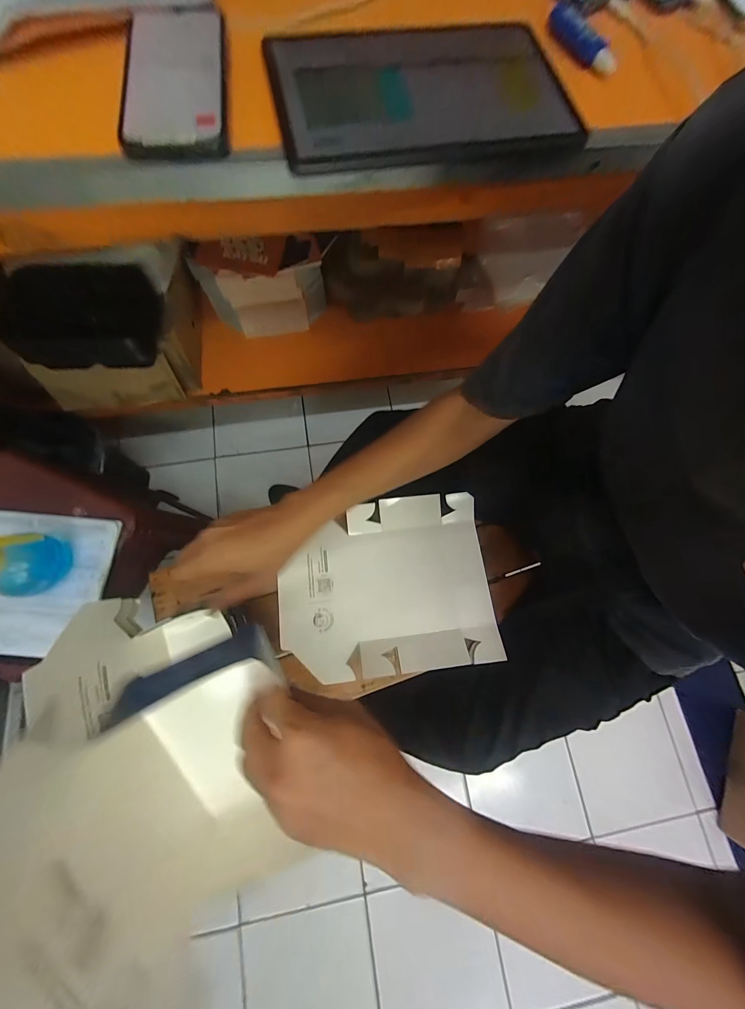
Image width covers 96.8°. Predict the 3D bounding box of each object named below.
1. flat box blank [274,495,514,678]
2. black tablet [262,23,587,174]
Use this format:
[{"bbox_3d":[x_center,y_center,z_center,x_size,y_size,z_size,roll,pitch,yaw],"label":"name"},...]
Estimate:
[{"bbox_3d":[0.022,0.132,0.559,0.347,0.033,0.278,-5,76,-3],"label":"flat box blank"},{"bbox_3d":[0.038,-0.358,0.282,0.244,0.010,0.167,-12,76,-5],"label":"black tablet"}]

